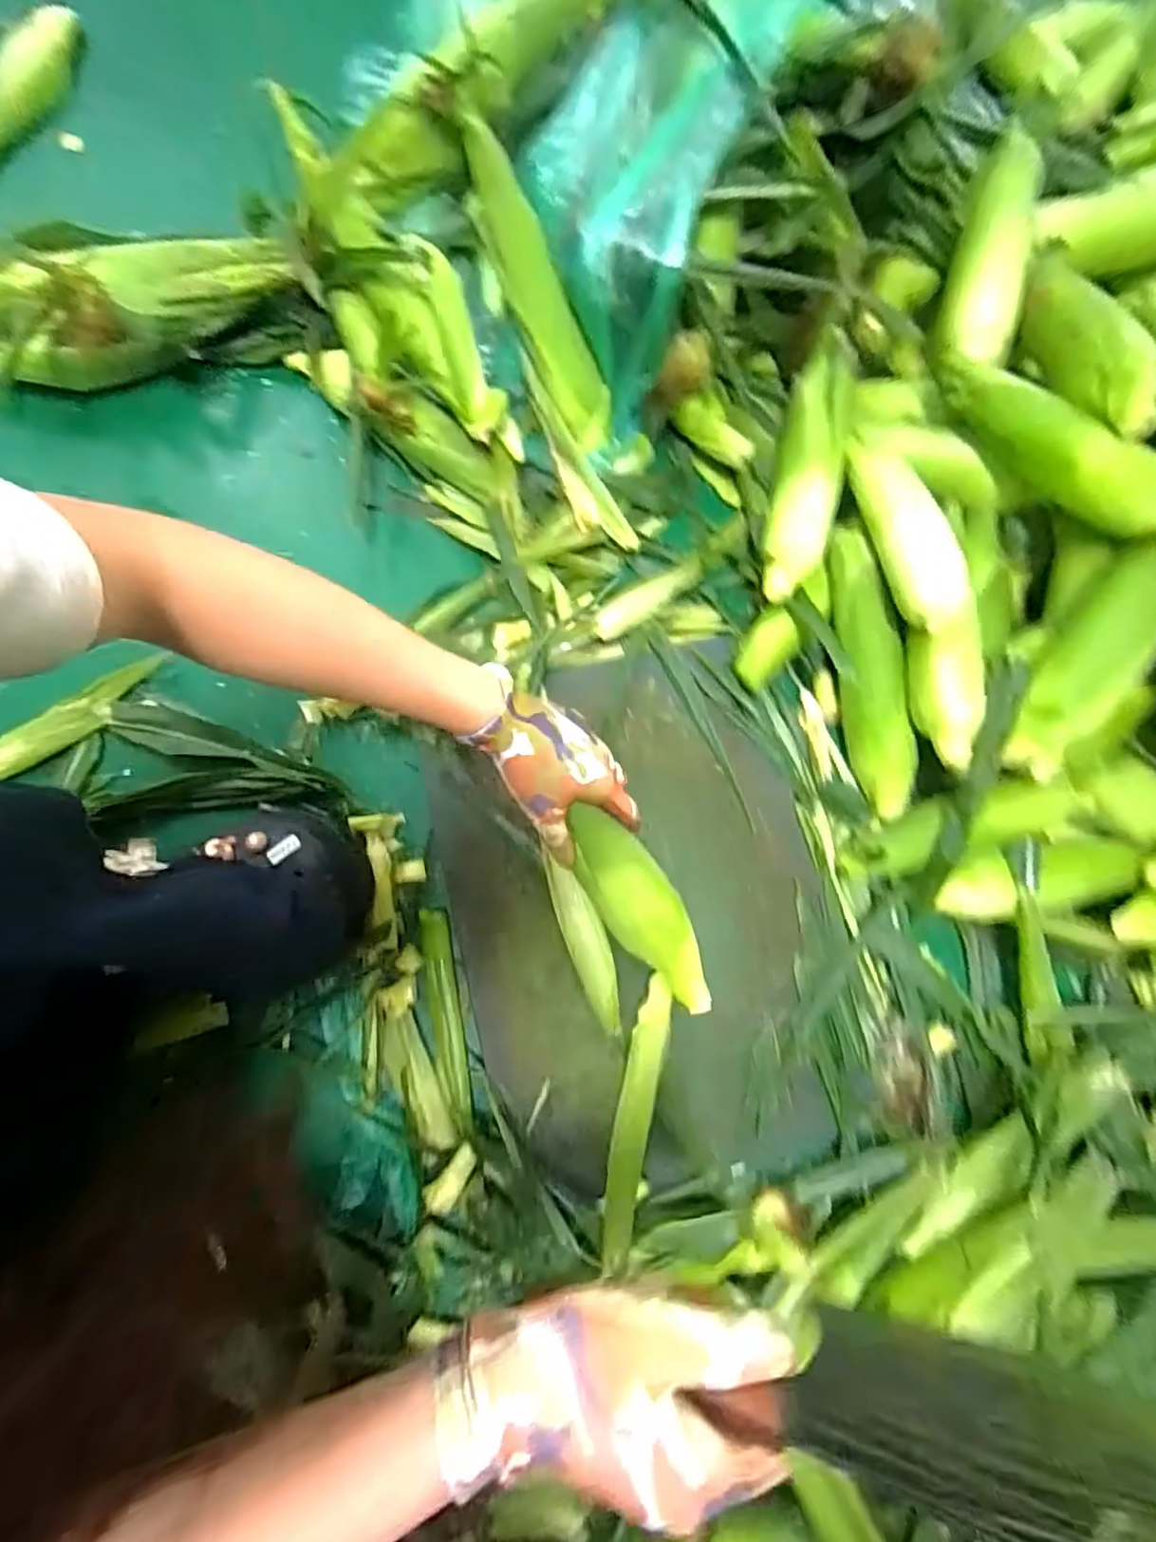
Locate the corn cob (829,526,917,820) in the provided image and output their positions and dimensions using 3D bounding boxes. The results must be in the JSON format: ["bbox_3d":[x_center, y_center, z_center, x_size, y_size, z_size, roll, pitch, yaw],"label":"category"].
[{"bbox_3d":[0.251,-0.083,0.537,0.049,0.040,0.248,-13,96,-2],"label":"corn cob"}]

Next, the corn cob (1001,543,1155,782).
[{"bbox_3d":[0.385,-0.081,0.468,0.054,0.046,0.188,31,97,5],"label":"corn cob"}]

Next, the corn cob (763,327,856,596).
[{"bbox_3d":[0.203,-0.264,0.564,0.057,0.054,0.230,13,88,2],"label":"corn cob"}]

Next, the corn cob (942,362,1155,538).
[{"bbox_3d":[0.361,-0.248,0.477,0.046,0.045,0.214,-33,68,-6],"label":"corn cob"}]

